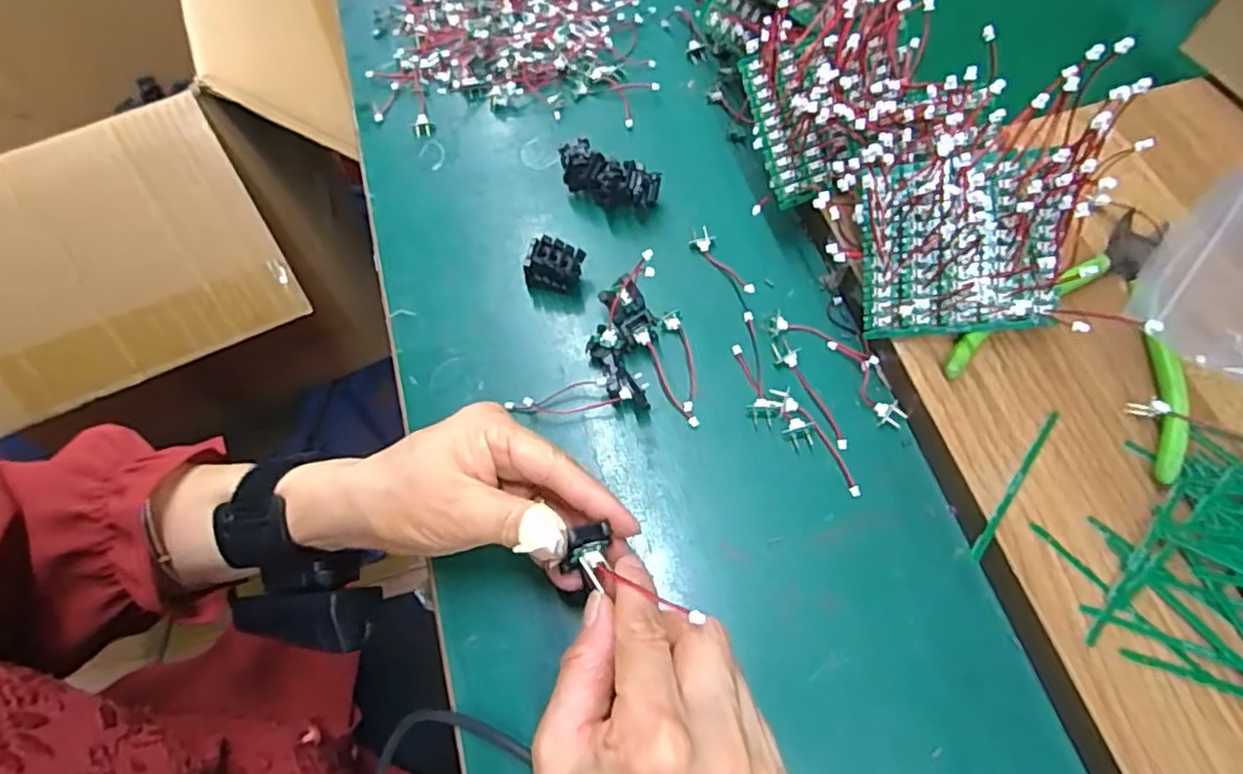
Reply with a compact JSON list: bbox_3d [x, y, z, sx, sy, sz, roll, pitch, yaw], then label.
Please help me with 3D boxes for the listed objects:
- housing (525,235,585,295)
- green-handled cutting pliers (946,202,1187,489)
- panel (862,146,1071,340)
[{"bbox_3d":[-0.039,-0.071,0.386,0.032,0.029,0.021,9,65,8],"label":"housing"},{"bbox_3d":[0.237,-0.037,0.321,0.103,0.021,0.136,31,70,17],"label":"green-handled cutting pliers"},{"bbox_3d":[0.160,-0.064,0.310,0.084,0.010,0.081,-5,111,13],"label":"panel"}]

